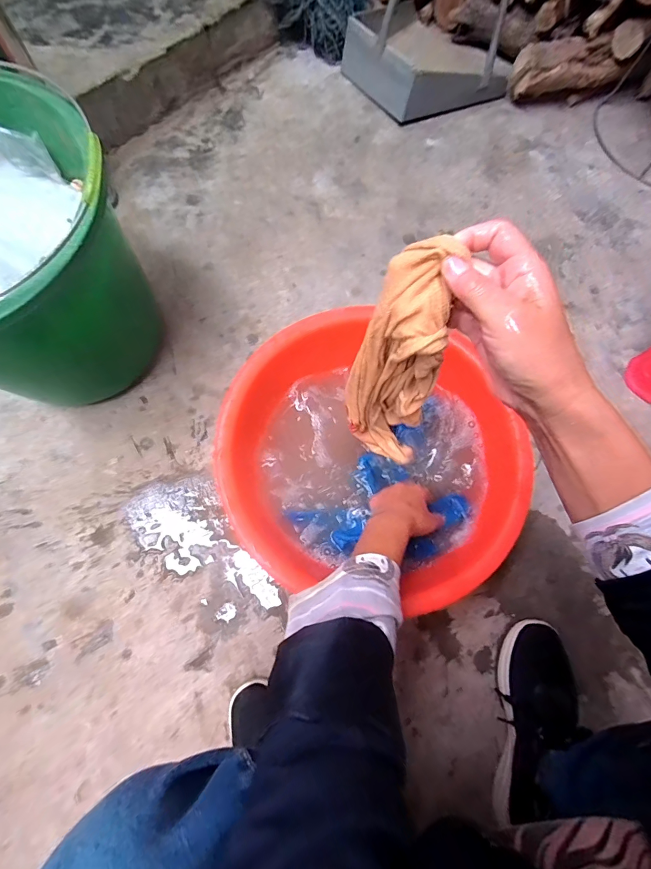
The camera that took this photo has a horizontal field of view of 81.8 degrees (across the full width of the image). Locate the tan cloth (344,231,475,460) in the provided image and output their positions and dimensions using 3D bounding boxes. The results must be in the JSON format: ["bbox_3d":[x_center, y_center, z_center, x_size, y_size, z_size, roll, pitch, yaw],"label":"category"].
[{"bbox_3d":[0.073,-0.052,0.415,0.093,0.362,0.044,37,76,13],"label":"tan cloth"}]

